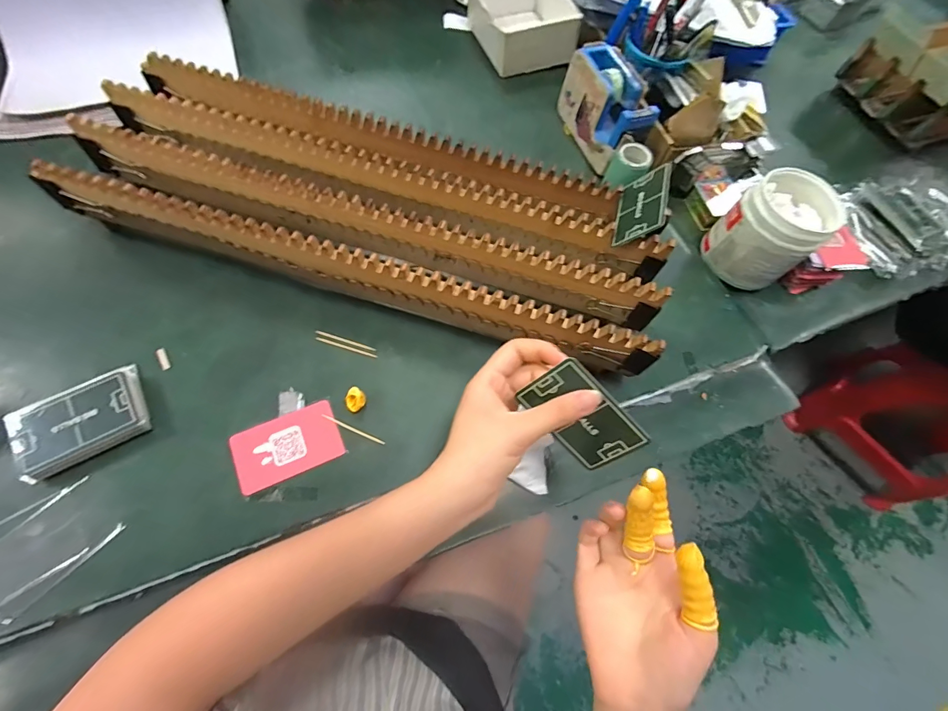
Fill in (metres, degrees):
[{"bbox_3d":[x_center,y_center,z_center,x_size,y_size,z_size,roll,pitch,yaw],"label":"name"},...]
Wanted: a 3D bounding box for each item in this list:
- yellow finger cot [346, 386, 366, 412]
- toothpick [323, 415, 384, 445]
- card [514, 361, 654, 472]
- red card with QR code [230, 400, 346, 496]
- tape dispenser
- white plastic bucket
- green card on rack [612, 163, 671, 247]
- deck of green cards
[{"bbox_3d":[-0.107,0.040,0.370,0.018,0.012,0.018,2,66,-5],"label":"yellow finger cot"},{"bbox_3d":[-0.107,0.066,0.364,0.060,0.006,0.004,23,66,7],"label":"toothpick"},{"bbox_3d":[0.075,0.043,0.283,0.082,0.052,0.005,45,33,-11],"label":"card"},{"bbox_3d":[-0.161,0.077,0.355,0.084,0.004,0.053,-22,69,-15],"label":"red card with QR code"},{"bbox_3d":[0.165,-0.308,0.512,0.059,0.077,0.137,-17,69,-12],"label":"tape dispenser"},{"bbox_3d":[0.337,-0.140,0.466,0.092,0.096,0.090,2,66,-5],"label":"white plastic bucket"},{"bbox_3d":[0.159,-0.142,0.388,0.005,0.055,0.078,32,63,-28],"label":"green card on rack"},{"bbox_3d":[-0.329,0.057,0.343,0.095,0.026,0.063,-29,72,-16],"label":"deck of green cards"}]

